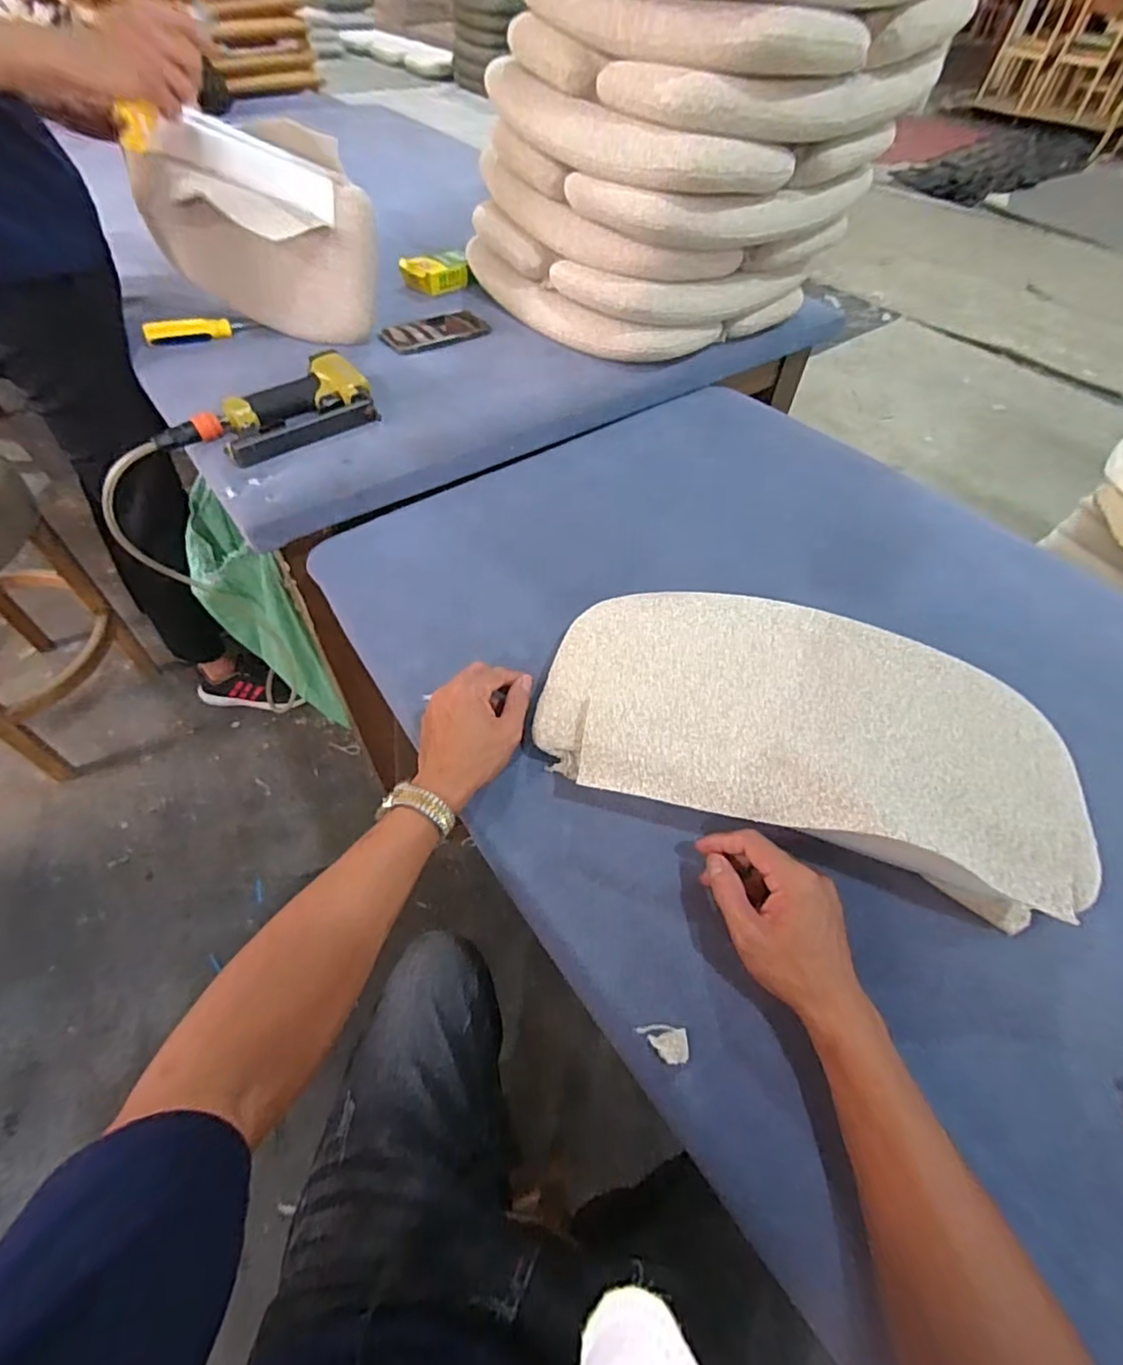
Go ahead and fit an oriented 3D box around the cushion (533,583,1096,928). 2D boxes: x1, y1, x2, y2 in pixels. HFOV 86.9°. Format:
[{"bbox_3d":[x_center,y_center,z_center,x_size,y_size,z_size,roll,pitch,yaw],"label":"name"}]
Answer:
[{"bbox_3d":[0.201,0.040,0.505,0.435,0.088,0.234,19,54,11],"label":"cushion"}]

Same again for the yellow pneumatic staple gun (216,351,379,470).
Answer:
[{"bbox_3d":[-0.335,-0.343,0.741,0.191,0.047,0.122,-29,59,-22],"label":"yellow pneumatic staple gun"}]

